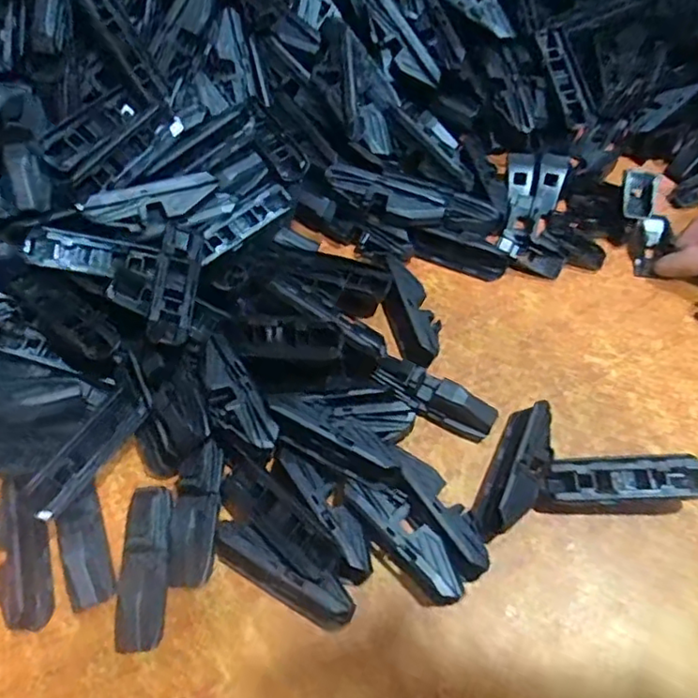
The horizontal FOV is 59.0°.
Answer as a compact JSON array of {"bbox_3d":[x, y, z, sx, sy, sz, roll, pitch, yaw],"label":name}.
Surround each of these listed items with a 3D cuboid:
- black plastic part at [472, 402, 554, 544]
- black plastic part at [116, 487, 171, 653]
[{"bbox_3d":[0.084,0.059,0.304,0.026,0.022,0.072,23,62,15],"label":"black plastic part"},{"bbox_3d":[-0.095,0.102,0.291,0.020,0.015,0.072,-1,59,2],"label":"black plastic part"}]

